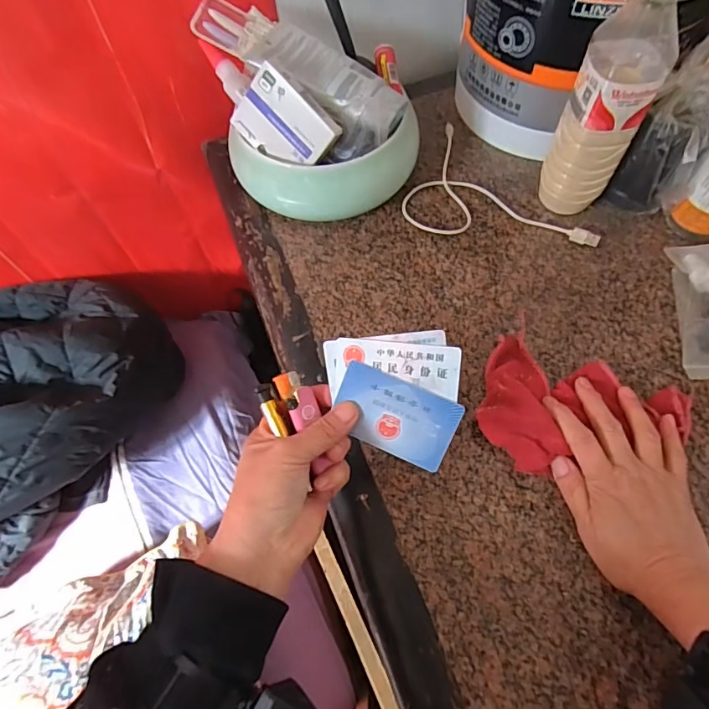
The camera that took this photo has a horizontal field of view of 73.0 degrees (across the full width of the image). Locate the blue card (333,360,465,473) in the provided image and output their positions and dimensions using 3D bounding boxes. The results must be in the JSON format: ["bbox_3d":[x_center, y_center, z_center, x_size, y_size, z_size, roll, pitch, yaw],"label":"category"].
[{"bbox_3d":[0.028,0.044,0.338,0.085,0.004,0.053,22,105,9],"label":"blue card"}]

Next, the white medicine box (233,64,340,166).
[{"bbox_3d":[-0.069,-0.229,0.477,0.093,0.072,0.015,42,36,-8],"label":"white medicine box"}]

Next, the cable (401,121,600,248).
[{"bbox_3d":[0.141,-0.160,0.539,0.132,0.014,0.222,-38,70,-9],"label":"cable"}]

